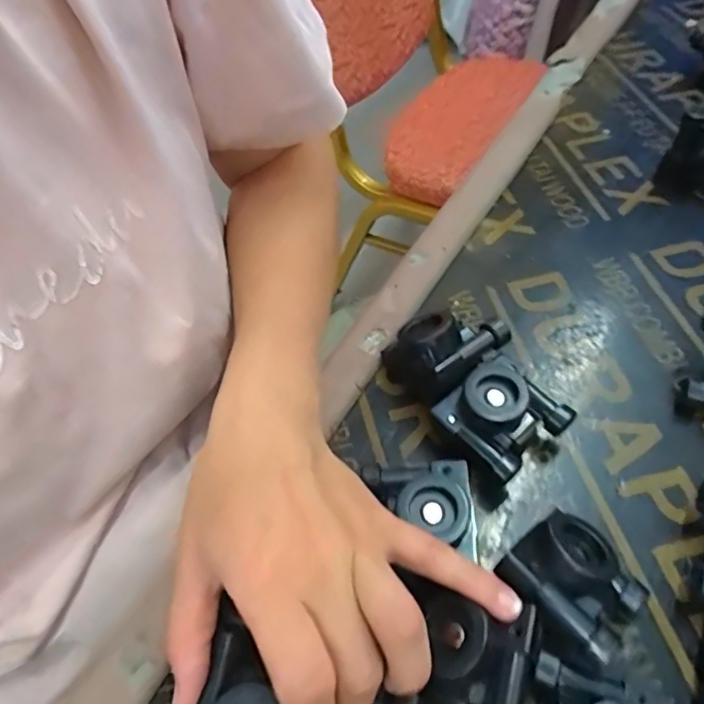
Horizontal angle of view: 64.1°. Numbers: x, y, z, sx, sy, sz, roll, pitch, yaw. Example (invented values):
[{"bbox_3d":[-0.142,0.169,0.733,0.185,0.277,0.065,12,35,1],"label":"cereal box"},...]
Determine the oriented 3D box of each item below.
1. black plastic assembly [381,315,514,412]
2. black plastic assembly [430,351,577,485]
[{"bbox_3d":[0.049,-0.001,0.311,0.052,0.040,0.051,-36,59,-20],"label":"black plastic assembly"},{"bbox_3d":[0.076,0.034,0.287,0.053,0.037,0.051,-36,59,-20],"label":"black plastic assembly"}]

